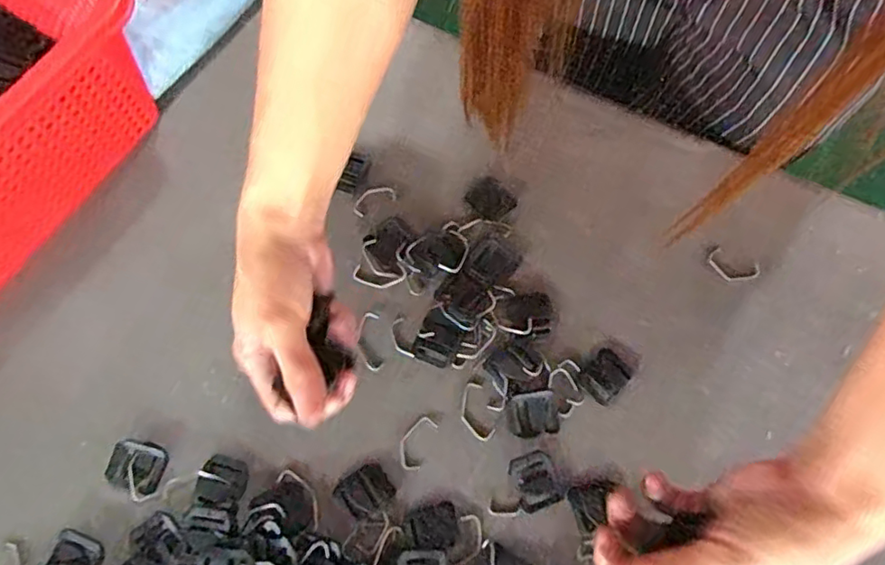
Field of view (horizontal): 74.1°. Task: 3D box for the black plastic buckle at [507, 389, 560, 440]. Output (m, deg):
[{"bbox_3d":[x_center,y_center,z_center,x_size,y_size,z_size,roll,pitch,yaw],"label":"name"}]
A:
[{"bbox_3d":[0.060,0.088,0.390,0.032,0.004,0.027,-9,72,-3],"label":"black plastic buckle"}]

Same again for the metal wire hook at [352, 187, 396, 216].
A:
[{"bbox_3d":[-0.053,-0.063,0.447,0.034,0.005,0.014,-28,74,-9],"label":"metal wire hook"}]

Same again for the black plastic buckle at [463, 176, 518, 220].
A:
[{"bbox_3d":[0.037,-0.065,0.454,0.036,0.004,0.028,41,77,12],"label":"black plastic buckle"}]

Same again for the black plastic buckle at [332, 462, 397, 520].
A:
[{"bbox_3d":[-0.050,0.136,0.380,0.033,0.004,0.029,-36,76,-11],"label":"black plastic buckle"}]

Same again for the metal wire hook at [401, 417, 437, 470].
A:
[{"bbox_3d":[-0.018,0.106,0.390,0.018,0.004,0.036,22,73,7],"label":"metal wire hook"}]

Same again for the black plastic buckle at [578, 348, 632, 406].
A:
[{"bbox_3d":[0.111,0.064,0.401,0.028,0.004,0.031,43,77,12],"label":"black plastic buckle"}]

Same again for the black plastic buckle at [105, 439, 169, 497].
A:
[{"bbox_3d":[-0.201,0.121,0.383,0.037,0.004,0.031,15,73,5],"label":"black plastic buckle"}]

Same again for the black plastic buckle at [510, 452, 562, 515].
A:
[{"bbox_3d":[0.060,0.130,0.381,0.027,0.004,0.035,-16,73,-5],"label":"black plastic buckle"}]

